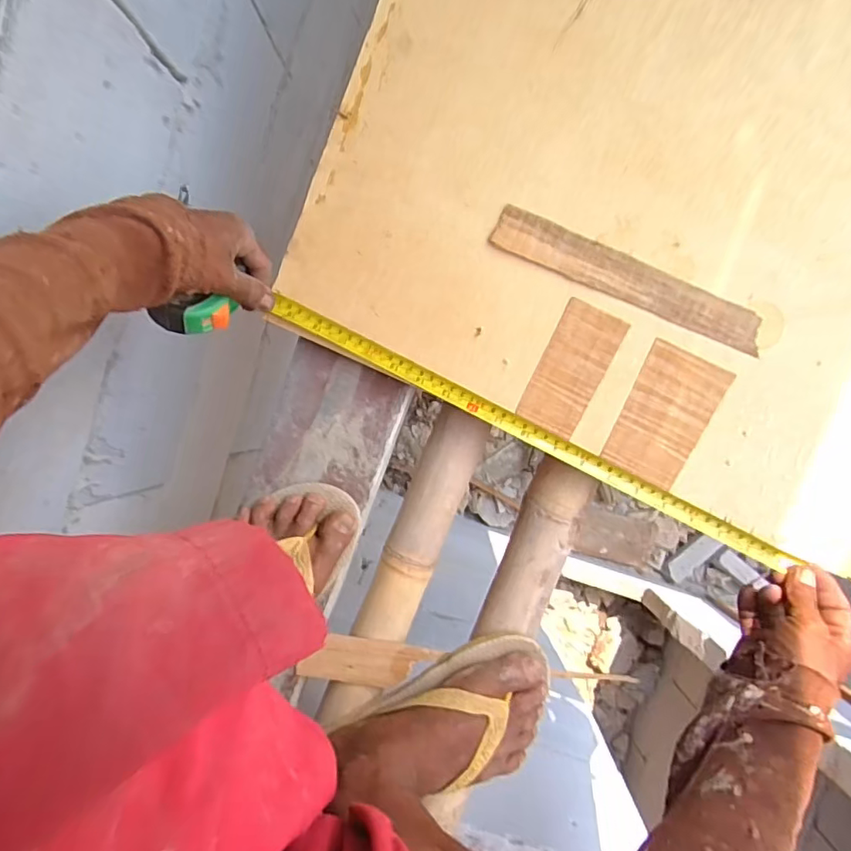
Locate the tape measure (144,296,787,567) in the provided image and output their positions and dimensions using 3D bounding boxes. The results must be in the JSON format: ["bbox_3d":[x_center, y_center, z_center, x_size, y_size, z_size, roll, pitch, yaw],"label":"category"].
[{"bbox_3d":[0.049,0.000,0.457,0.536,0.051,0.061,24,92,1],"label":"tape measure"}]

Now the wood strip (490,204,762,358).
[{"bbox_3d":[0.161,-0.118,0.440,0.220,0.006,0.033,25,101,4],"label":"wood strip"}]

